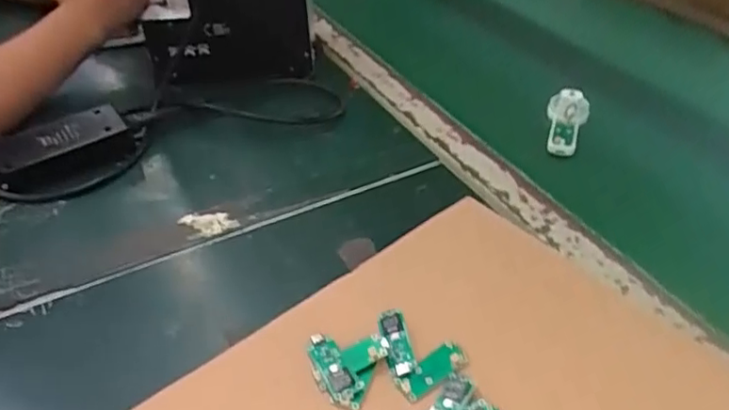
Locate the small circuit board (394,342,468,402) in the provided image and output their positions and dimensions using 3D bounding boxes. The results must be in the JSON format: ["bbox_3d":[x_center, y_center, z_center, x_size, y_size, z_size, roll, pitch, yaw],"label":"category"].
[{"bbox_3d":[0.044,0.105,0.382,0.048,0.005,0.019,-25,45,-25],"label":"small circuit board"}]

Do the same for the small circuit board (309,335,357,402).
[{"bbox_3d":[-0.020,0.103,0.384,0.017,0.006,0.048,-18,42,-18],"label":"small circuit board"}]

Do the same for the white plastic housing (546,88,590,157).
[{"bbox_3d":[0.199,-0.084,0.602,0.039,0.032,0.082,14,43,18],"label":"white plastic housing"}]

